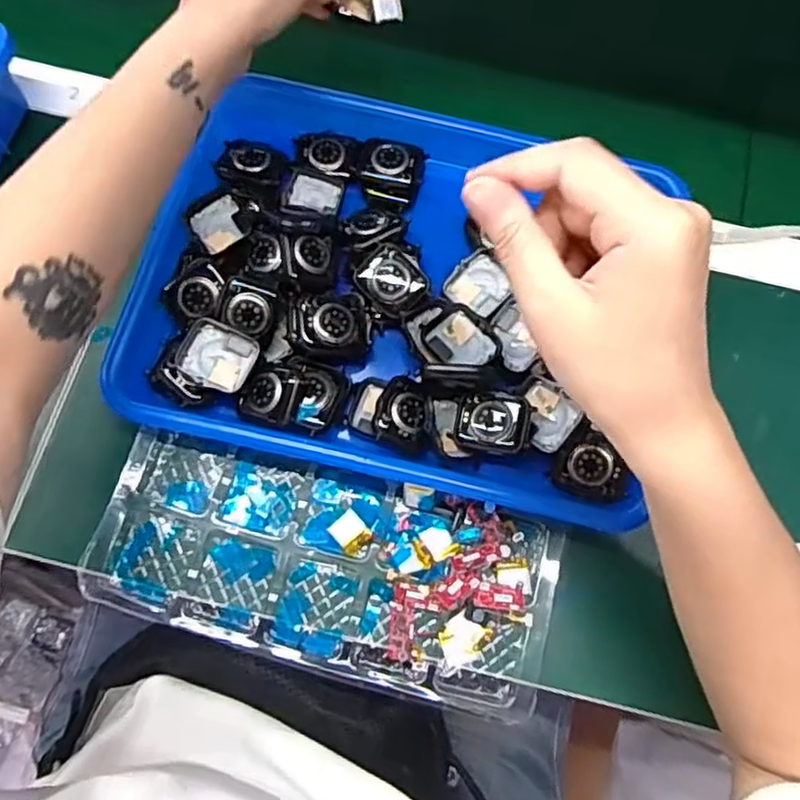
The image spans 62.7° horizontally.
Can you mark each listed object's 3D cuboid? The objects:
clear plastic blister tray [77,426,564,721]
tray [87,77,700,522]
[{"bbox_3d":[-0.043,0.094,0.382,0.261,0.022,0.117,14,72,2],"label":"clear plastic blister tray"},{"bbox_3d":[0.010,-0.076,0.421,0.312,0.052,0.259,12,71,1],"label":"tray"}]

